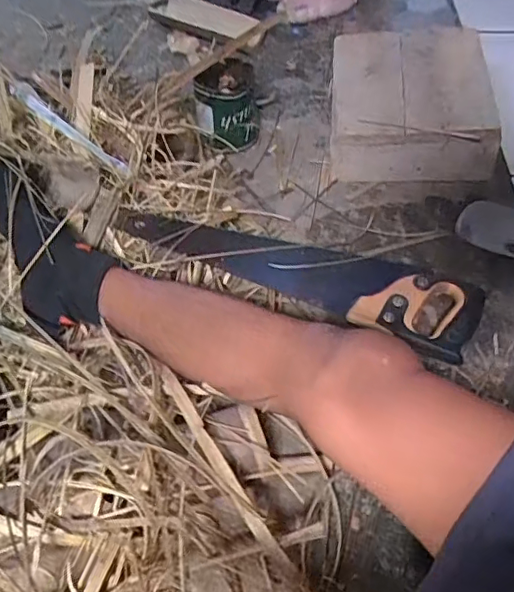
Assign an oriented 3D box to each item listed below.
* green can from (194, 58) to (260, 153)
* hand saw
[{"bbox_3d":[-0.049,-0.303,0.920,0.102,0.101,0.119,-3,51,-3],"label":"green can"},{"bbox_3d":[0.054,-0.046,0.735,0.455,0.046,0.120,19,54,14],"label":"hand saw"}]

